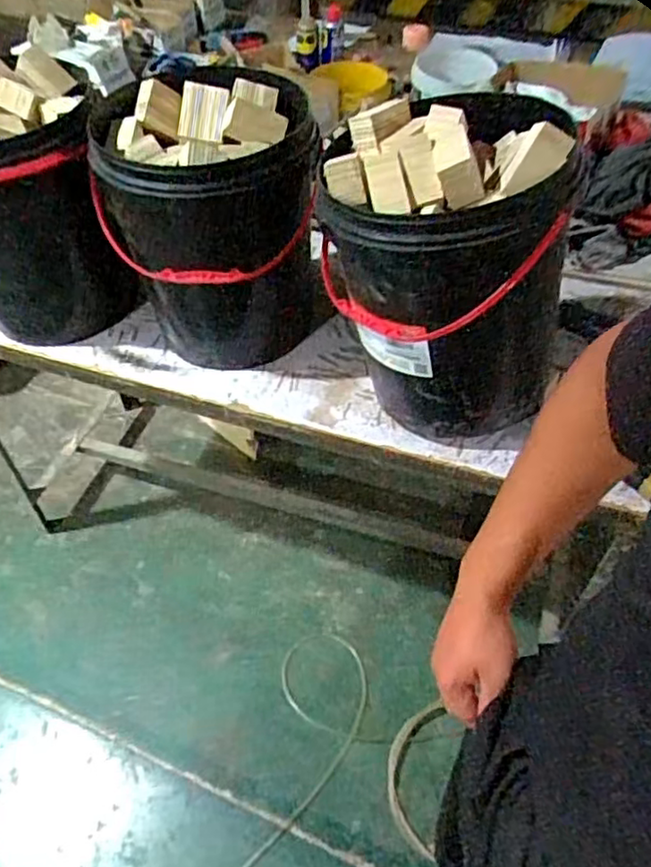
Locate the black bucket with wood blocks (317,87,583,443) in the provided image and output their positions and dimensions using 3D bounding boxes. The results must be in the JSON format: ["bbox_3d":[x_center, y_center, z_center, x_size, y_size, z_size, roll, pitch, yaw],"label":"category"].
[{"bbox_3d":[0.162,-0.210,0.909,0.304,0.416,0.281,3,50,6],"label":"black bucket with wood blocks"}]

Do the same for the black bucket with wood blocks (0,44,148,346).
[{"bbox_3d":[-0.493,-0.367,1.099,0.287,0.401,0.271,-2,50,2],"label":"black bucket with wood blocks"}]

